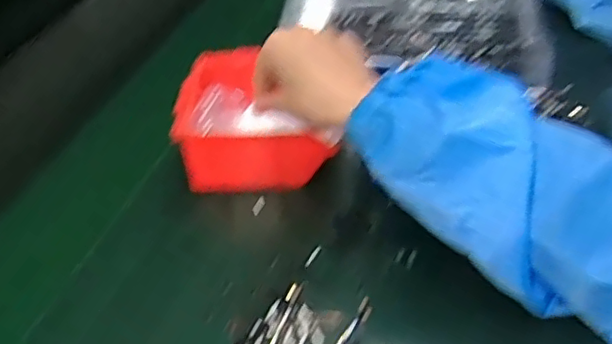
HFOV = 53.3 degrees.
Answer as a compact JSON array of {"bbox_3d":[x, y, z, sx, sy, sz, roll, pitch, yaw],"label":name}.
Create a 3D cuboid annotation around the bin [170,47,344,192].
[{"bbox_3d":[-0.040,-0.051,0.540,0.135,0.058,0.128,-1,42,7],"label":"bin"}]

